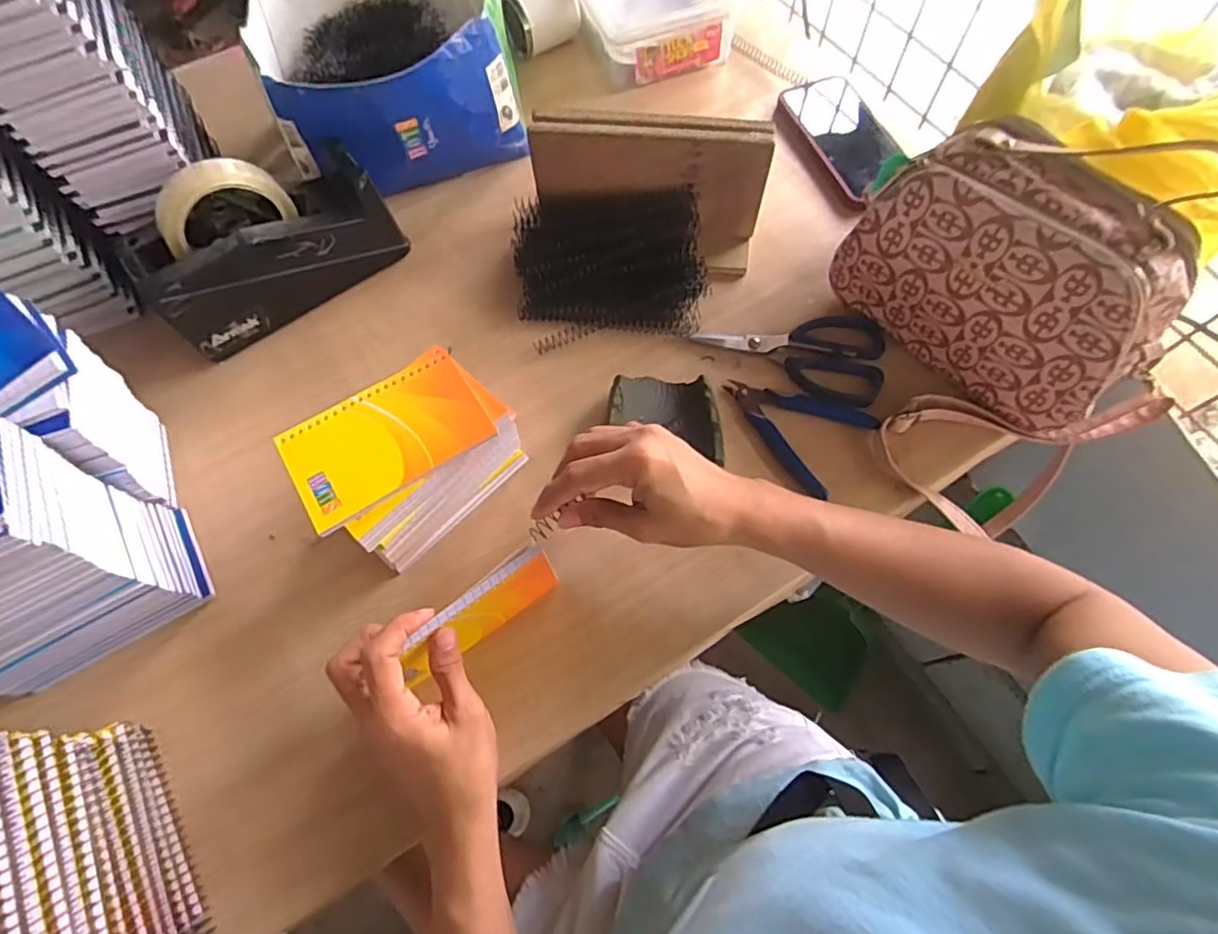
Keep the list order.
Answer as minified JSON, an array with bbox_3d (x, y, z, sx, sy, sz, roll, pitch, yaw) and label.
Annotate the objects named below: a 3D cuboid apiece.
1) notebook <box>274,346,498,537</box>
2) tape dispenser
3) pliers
[{"bbox_3d":[-0.155,-0.022,0.427,0.131,0.009,0.085,-31,70,-11],"label":"notebook"},{"bbox_3d":[-0.295,-0.192,0.531,0.202,0.125,0.086,-42,72,-14],"label":"tape dispenser"},{"bbox_3d":[0.149,-0.036,0.512,0.114,0.010,0.086,35,73,14],"label":"pliers"}]

